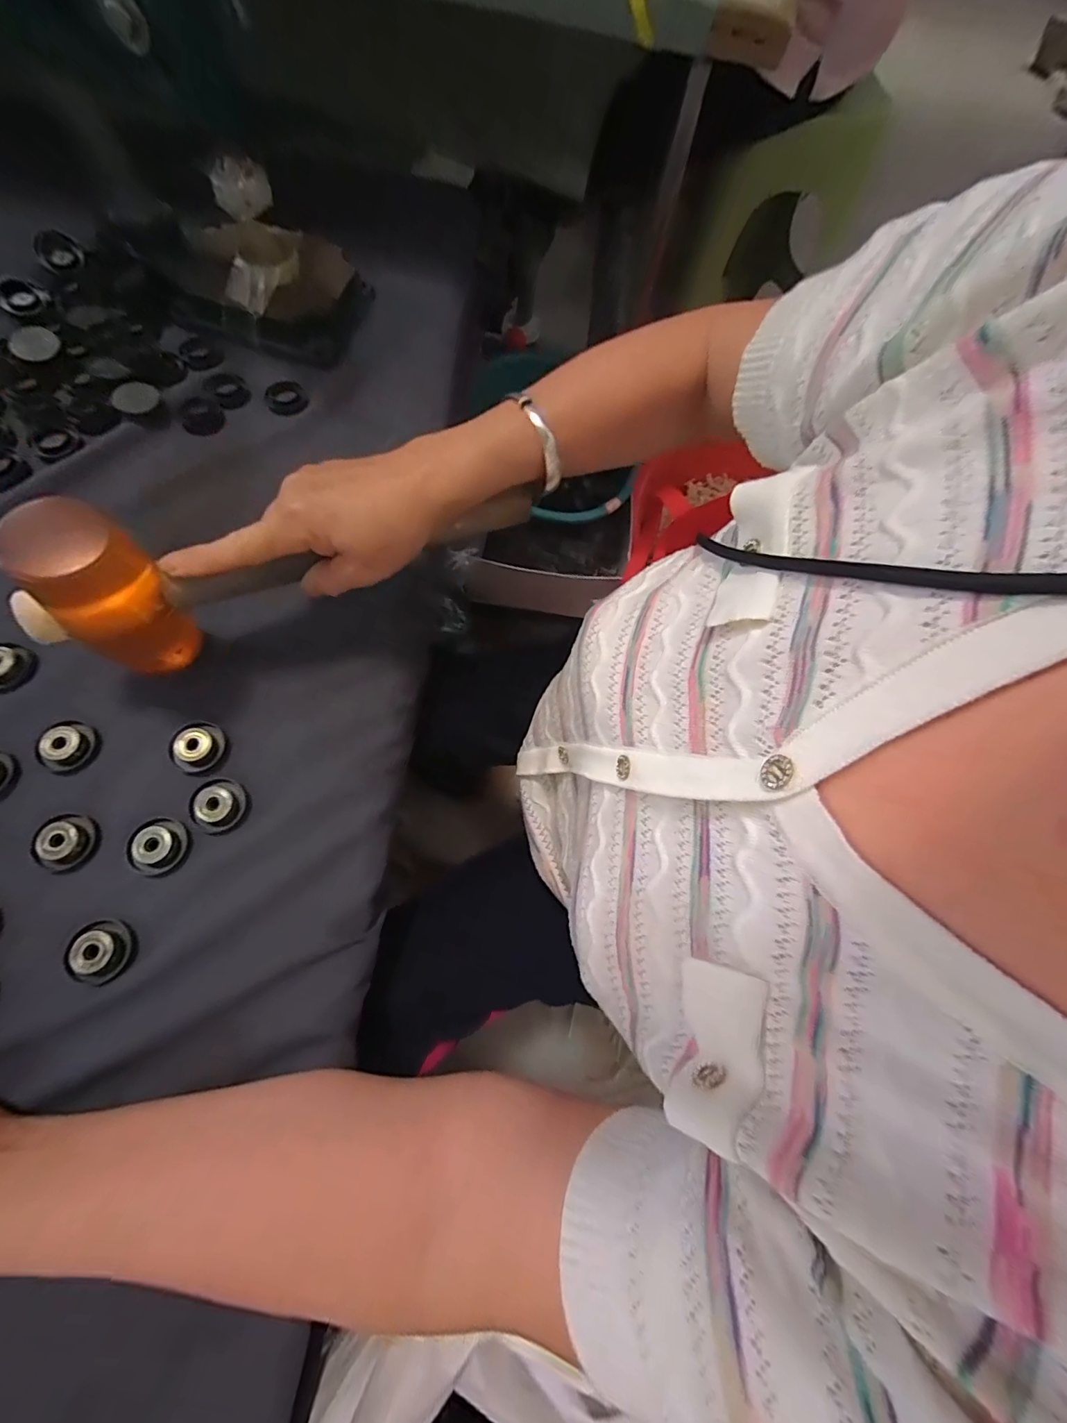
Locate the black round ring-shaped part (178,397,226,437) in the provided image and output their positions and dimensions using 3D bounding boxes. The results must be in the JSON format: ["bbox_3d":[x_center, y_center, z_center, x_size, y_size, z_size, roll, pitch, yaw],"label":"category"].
[{"bbox_3d":[-0.272,-0.242,0.411,0.031,0.008,0.033,2,70,-6],"label":"black round ring-shaped part"}]

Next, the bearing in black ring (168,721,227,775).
[{"bbox_3d":[-0.216,0.023,0.322,0.029,0.016,0.032,-31,77,-16],"label":"bearing in black ring"}]

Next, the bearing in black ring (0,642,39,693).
[{"bbox_3d":[-0.341,-0.030,0.323,0.029,0.010,0.032,-6,71,-9],"label":"bearing in black ring"}]

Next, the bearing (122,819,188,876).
[{"bbox_3d":[-0.229,0.083,0.303,0.029,0.013,0.033,41,71,8],"label":"bearing"}]

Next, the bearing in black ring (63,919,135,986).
[{"bbox_3d":[-0.247,0.135,0.282,0.029,0.015,0.033,-33,77,-17],"label":"bearing in black ring"}]

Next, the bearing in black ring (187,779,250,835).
[{"bbox_3d":[-0.196,0.059,0.312,0.029,0.014,0.033,10,69,-3],"label":"bearing in black ring"}]

